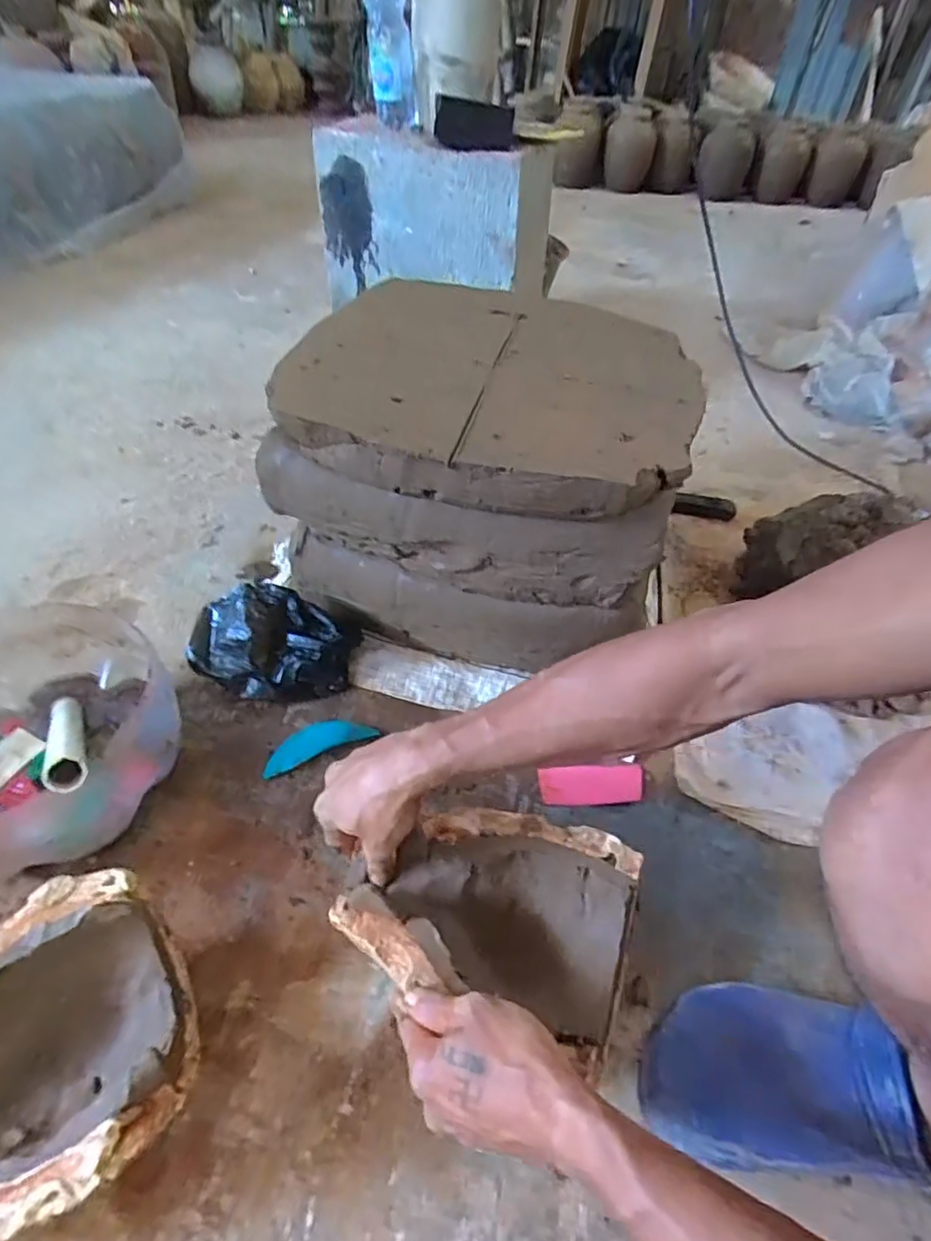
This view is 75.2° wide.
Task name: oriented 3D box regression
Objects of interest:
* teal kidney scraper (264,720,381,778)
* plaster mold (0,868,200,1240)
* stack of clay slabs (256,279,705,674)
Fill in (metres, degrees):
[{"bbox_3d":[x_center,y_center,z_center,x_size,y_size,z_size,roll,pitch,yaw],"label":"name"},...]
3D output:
[{"bbox_3d":[-0.159,0.130,0.648,0.117,0.009,0.040,-19,50,-22],"label":"teal kidney scraper"},{"bbox_3d":[-0.309,0.304,0.408,0.219,0.096,0.184,-16,49,-19],"label":"plaster mold"},{"bbox_3d":[0.024,-0.166,0.710,0.395,0.279,0.333,15,47,10],"label":"stack of clay slabs"}]

